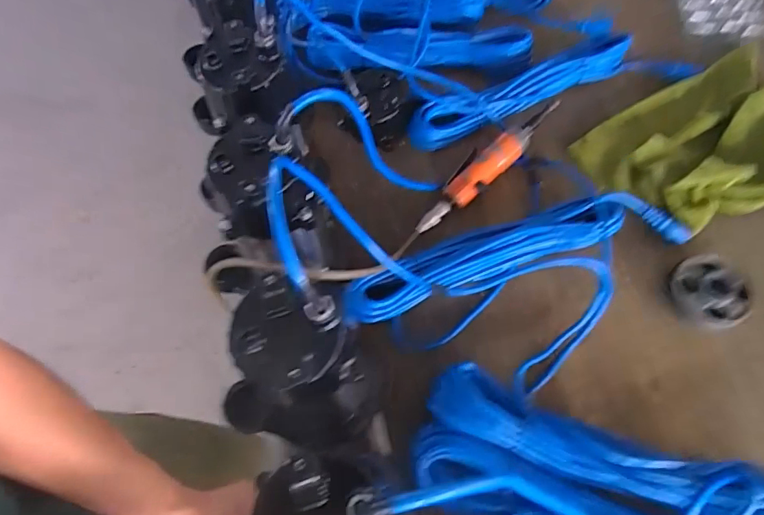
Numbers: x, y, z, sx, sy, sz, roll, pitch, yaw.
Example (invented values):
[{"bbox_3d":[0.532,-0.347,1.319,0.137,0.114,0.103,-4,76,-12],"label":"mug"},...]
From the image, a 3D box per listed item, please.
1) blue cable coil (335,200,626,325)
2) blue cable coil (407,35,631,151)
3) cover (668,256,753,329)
[{"bbox_3d":[0.122,-0.003,0.574,0.349,0.046,0.066,-19,65,-6],"label":"blue cable coil"},{"bbox_3d":[0.197,-0.246,0.695,0.346,0.049,0.061,-23,65,-8],"label":"blue cable coil"},{"bbox_3d":[0.391,0.040,0.562,0.083,0.013,0.083,-1,64,2],"label":"cover"}]

